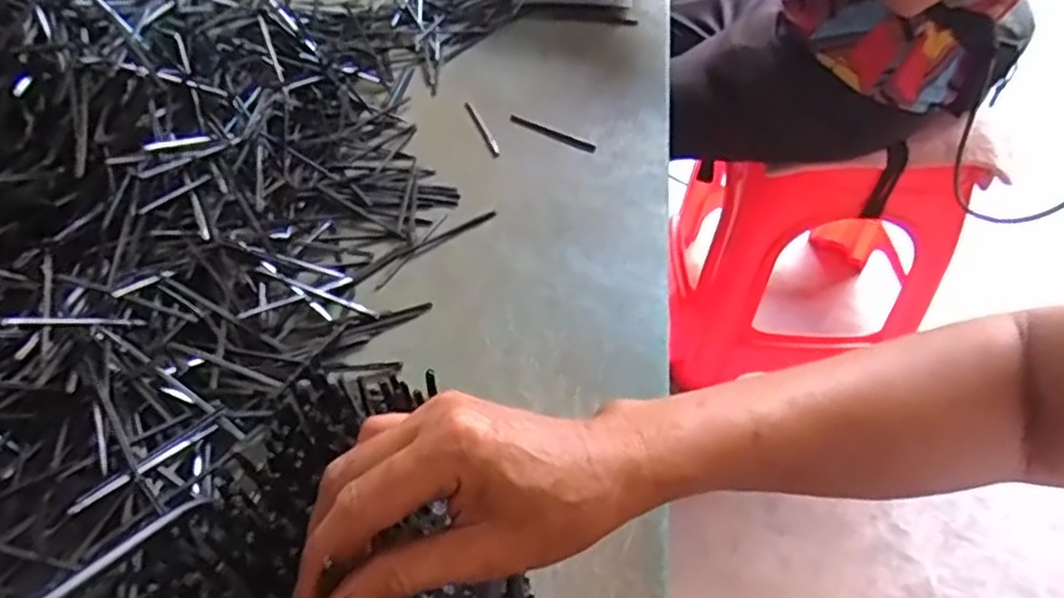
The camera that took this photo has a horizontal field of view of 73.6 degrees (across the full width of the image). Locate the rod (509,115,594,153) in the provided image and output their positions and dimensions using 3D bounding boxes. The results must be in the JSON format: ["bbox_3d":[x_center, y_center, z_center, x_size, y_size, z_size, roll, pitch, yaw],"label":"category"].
[{"bbox_3d":[0.020,-0.161,0.689,0.097,0.004,0.011,28,54,23],"label":"rod"}]

